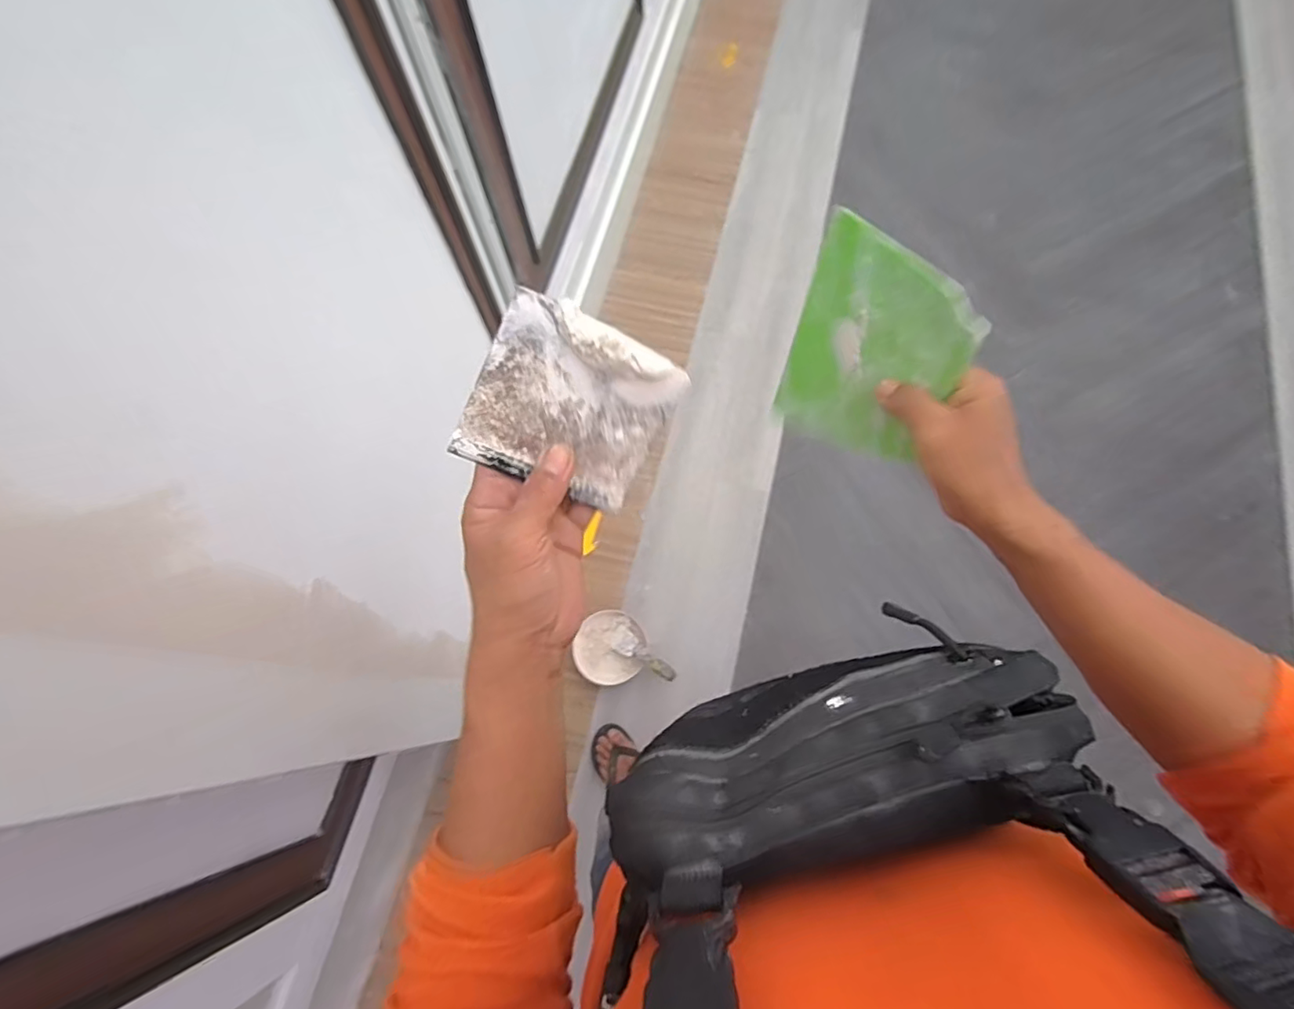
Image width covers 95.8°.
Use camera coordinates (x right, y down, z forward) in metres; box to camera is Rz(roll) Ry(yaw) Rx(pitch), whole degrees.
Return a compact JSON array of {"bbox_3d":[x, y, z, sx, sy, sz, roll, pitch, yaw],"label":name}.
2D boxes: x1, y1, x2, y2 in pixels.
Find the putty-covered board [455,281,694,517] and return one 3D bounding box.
[{"bbox_3d":[-0.040,-0.054,0.339,0.113,0.013,0.100,20,108,-24],"label":"putty-covered board"}]

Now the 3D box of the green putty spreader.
[{"bbox_3d":[0.162,-0.105,0.430,0.011,0.168,0.124,-29,56,-26],"label":"green putty spreader"}]

